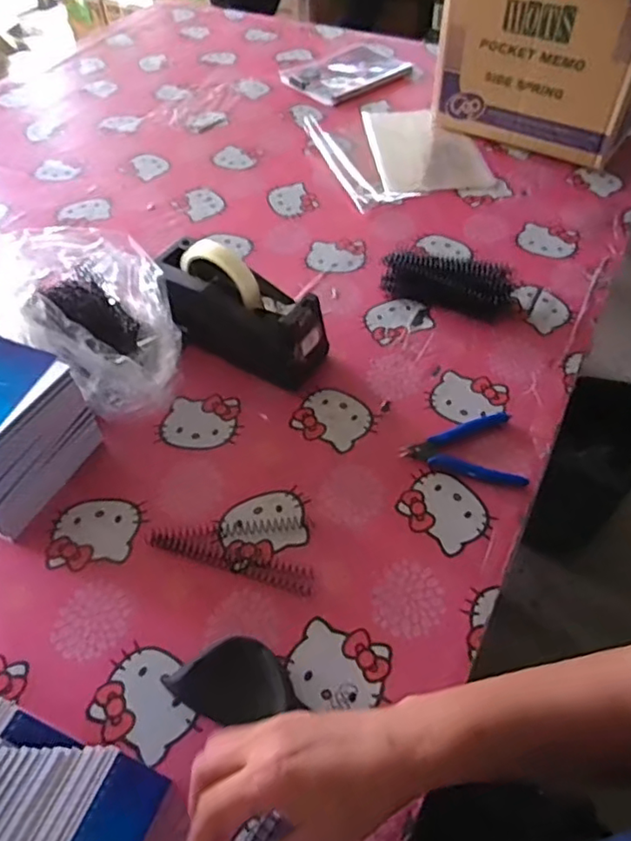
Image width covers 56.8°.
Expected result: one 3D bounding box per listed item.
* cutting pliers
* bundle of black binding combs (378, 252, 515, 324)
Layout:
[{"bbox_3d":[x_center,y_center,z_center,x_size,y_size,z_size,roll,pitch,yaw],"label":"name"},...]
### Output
[{"bbox_3d":[0.149,0.025,0.597,0.115,0.008,0.086,2,54,2],"label":"cutting pliers"},{"bbox_3d":[0.165,-0.169,0.734,0.163,0.044,0.058,9,54,8],"label":"bundle of black binding combs"}]

